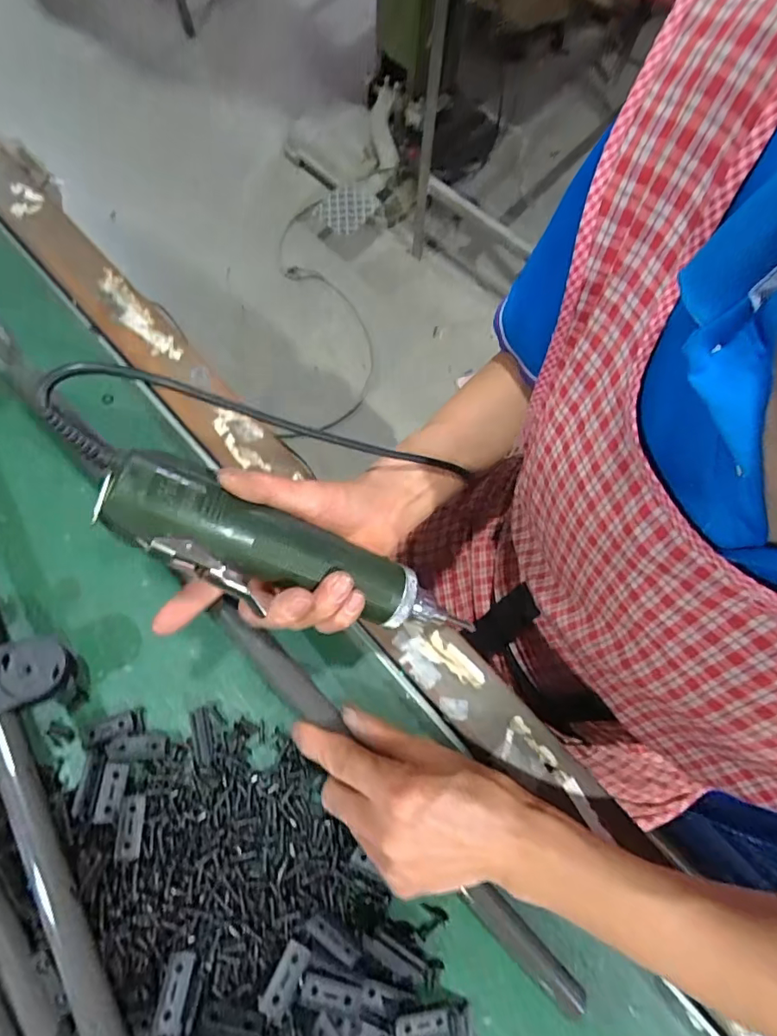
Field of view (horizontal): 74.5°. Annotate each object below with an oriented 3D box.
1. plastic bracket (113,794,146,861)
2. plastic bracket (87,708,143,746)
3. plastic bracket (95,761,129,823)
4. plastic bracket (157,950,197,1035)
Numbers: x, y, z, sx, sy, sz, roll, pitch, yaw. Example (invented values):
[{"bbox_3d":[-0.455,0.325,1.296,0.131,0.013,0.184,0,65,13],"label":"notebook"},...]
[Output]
[{"bbox_3d":[-0.163,0.195,0.323,0.014,0.004,0.035,9,58,-26],"label":"plastic bracket"},{"bbox_3d":[-0.187,0.143,0.349,0.033,0.011,0.016,-14,73,-5],"label":"plastic bracket"},{"bbox_3d":[-0.179,0.177,0.331,0.015,0.007,0.034,3,73,0],"label":"plastic bracket"},{"bbox_3d":[-0.119,0.265,0.286,0.013,0.005,0.034,3,54,0],"label":"plastic bracket"}]

